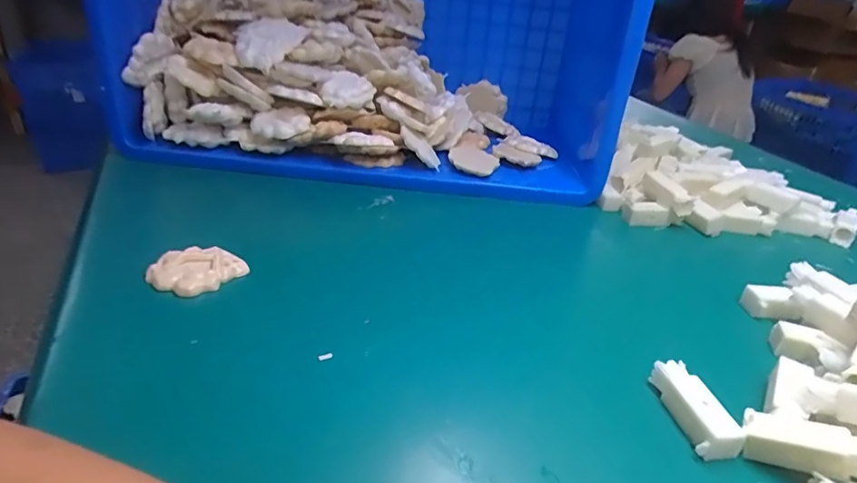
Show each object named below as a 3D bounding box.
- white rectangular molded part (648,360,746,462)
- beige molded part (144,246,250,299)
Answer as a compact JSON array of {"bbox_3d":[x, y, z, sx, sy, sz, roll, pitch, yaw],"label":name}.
[{"bbox_3d":[0.159,0.101,0.315,0.024,0.022,0.060,-1,31,-11],"label":"white rectangular molded part"},{"bbox_3d":[-0.176,0.021,0.396,0.052,0.013,0.053,19,33,23],"label":"beige molded part"}]

